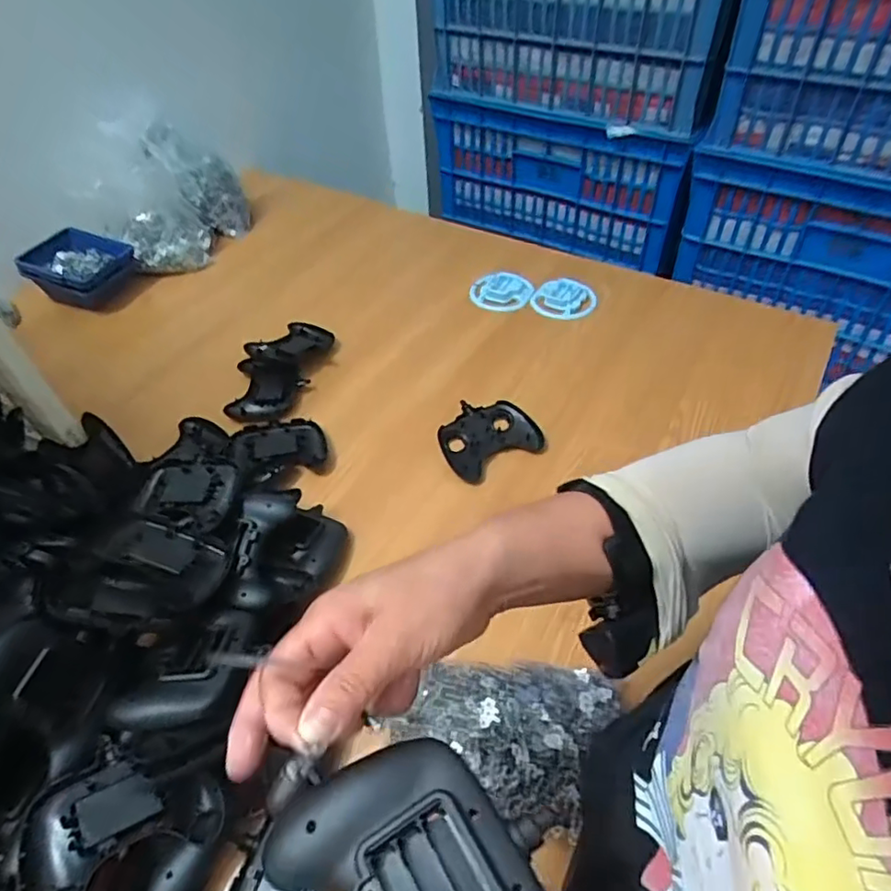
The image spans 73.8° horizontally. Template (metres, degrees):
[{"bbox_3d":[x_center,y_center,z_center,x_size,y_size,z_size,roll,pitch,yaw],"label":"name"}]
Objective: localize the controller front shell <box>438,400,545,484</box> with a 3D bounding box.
[{"bbox_3d":[0.057,-0.012,0.776,0.130,0.043,0.097,-25,51,-20],"label":"controller front shell"}]

